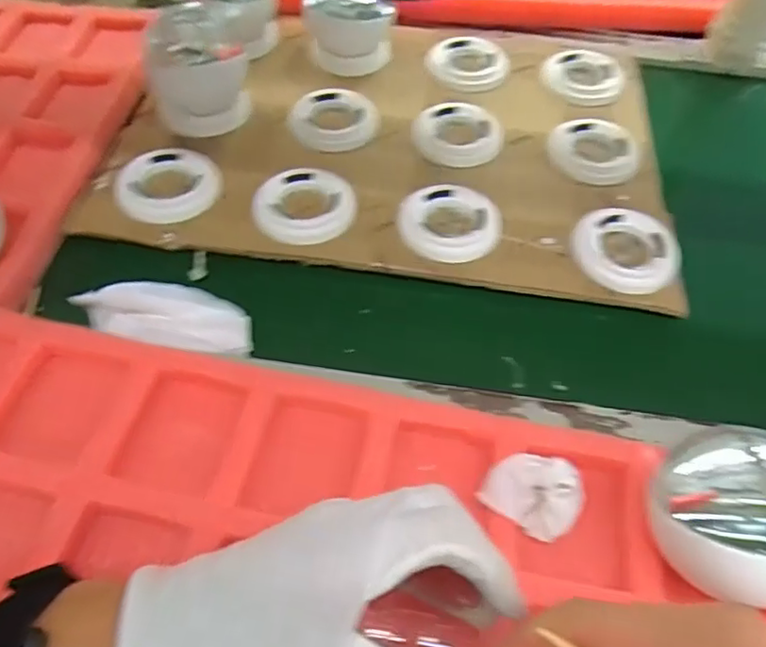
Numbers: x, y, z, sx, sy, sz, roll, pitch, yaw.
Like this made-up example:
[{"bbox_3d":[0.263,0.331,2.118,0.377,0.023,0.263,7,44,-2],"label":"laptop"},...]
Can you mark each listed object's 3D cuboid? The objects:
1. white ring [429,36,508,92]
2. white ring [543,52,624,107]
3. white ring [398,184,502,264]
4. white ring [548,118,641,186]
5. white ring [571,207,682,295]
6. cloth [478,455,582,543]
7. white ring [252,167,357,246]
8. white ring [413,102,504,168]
[{"bbox_3d":[0.078,-0.238,0.551,0.074,0.010,0.074,2,56,-2],"label":"white ring"},{"bbox_3d":[0.181,-0.225,0.546,0.072,0.009,0.075,2,56,-2],"label":"white ring"},{"bbox_3d":[0.049,-0.074,0.437,0.073,0.011,0.065,16,56,7],"label":"white ring"},{"bbox_3d":[0.170,-0.139,0.485,0.071,0.005,0.073,2,56,-2],"label":"white ring"},{"bbox_3d":[0.173,-0.052,0.428,0.074,0.014,0.065,14,56,6],"label":"white ring"},{"bbox_3d":[0.078,0.085,0.306,0.047,0.014,0.037,28,59,15],"label":"cloth"},{"bbox_3d":[-0.058,-0.087,0.443,0.071,0.010,0.066,2,56,-2],"label":"white ring"},{"bbox_3d":[0.061,-0.155,0.492,0.071,0.005,0.076,2,56,-2],"label":"white ring"}]

